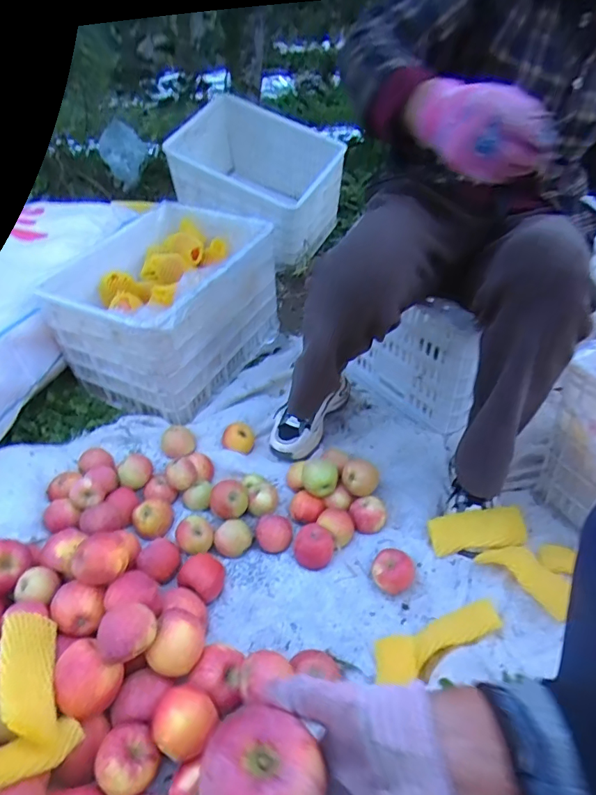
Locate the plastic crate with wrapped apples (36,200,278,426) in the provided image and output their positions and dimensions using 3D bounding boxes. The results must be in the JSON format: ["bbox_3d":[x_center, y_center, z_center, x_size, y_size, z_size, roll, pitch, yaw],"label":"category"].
[{"bbox_3d":[-0.319,-0.235,1.290,0.365,0.322,0.581,13,40,19],"label":"plastic crate with wrapped apples"}]

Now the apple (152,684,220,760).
[{"bbox_3d":[-0.138,0.388,0.587,0.063,0.053,0.074,20,43,26],"label":"apple"}]

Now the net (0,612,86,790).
[{"bbox_3d":[-0.341,0.349,0.577,0.113,0.100,0.187,-22,42,-24],"label":"net"}]

